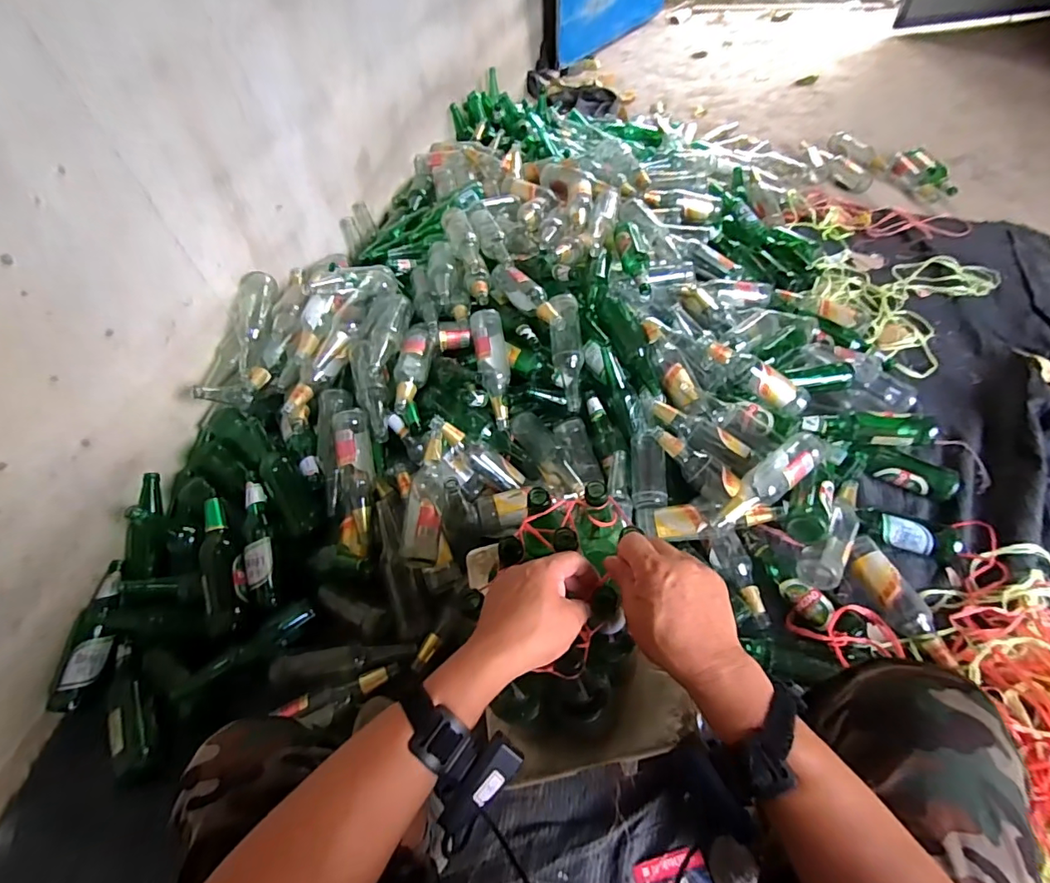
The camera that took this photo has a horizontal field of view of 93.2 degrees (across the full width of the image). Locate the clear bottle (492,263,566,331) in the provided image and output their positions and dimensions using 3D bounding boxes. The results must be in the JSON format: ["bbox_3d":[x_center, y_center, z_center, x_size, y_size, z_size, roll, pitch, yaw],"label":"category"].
[{"bbox_3d":[0.004,-0.326,1.139,0.059,0.068,0.266,-29,56,-15],"label":"clear bottle"}]

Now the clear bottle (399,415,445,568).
[{"bbox_3d":[-0.182,0.086,0.941,0.073,0.063,0.280,0,54,5],"label":"clear bottle"}]

